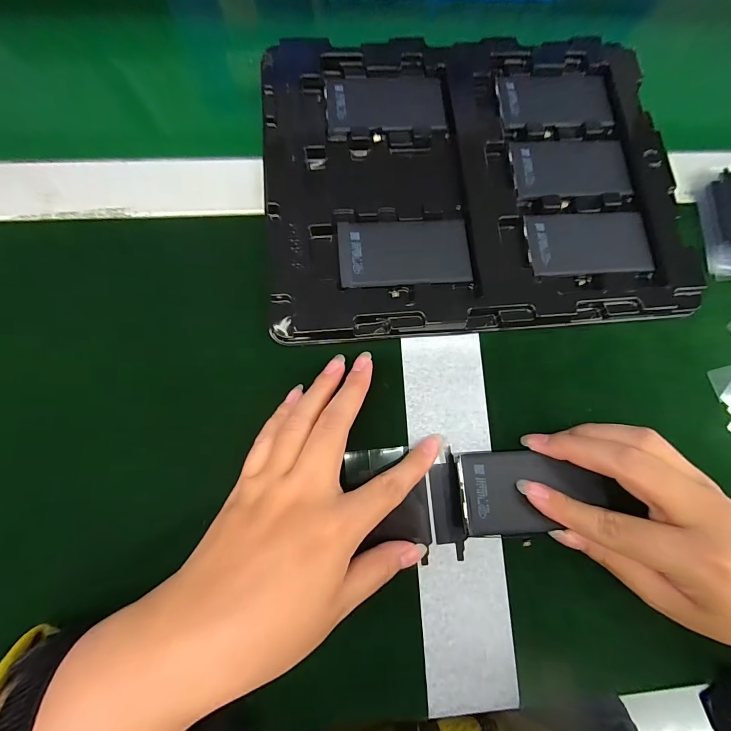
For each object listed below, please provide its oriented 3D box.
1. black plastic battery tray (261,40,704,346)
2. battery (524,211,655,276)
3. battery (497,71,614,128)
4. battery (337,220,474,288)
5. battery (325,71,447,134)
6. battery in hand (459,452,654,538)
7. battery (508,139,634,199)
[{"bbox_3d":[0.071,-0.127,0.229,0.269,0.017,0.211,-5,82,-5],"label":"black plastic battery tray"},{"bbox_3d":[0.148,-0.082,0.228,0.081,0.009,0.046,-3,81,-3],"label":"battery"},{"bbox_3d":[0.136,-0.193,0.249,0.078,0.008,0.047,1,81,-3],"label":"battery"},{"bbox_3d":[0.025,-0.073,0.222,0.083,0.006,0.044,-5,81,-4],"label":"battery"},{"bbox_3d":[0.014,-0.185,0.241,0.081,0.007,0.049,-5,81,-4],"label":"battery"},{"bbox_3d":[0.101,0.072,0.195,0.093,0.008,0.044,-1,82,-1],"label":"battery in hand"},{"bbox_3d":[0.143,-0.136,0.238,0.081,0.009,0.047,-4,81,-4],"label":"battery"}]

